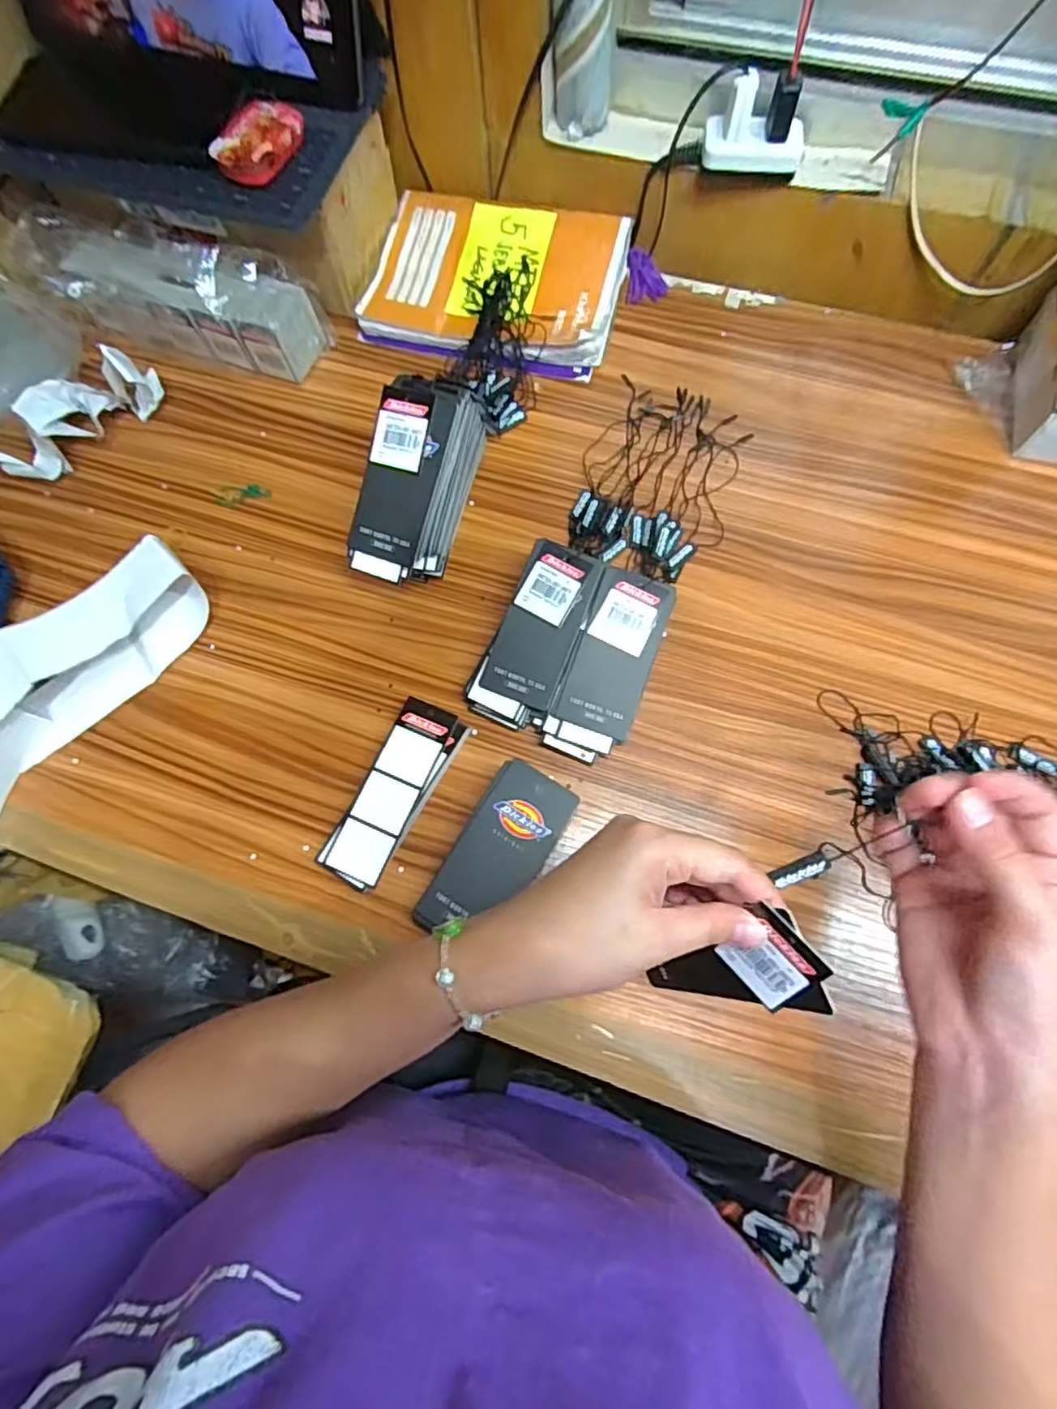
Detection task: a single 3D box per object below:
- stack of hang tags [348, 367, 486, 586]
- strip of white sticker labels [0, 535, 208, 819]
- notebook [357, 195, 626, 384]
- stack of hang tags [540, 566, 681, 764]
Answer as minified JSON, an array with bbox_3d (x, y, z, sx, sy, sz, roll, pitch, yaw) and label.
[{"bbox_3d":[-0.078,-0.152,0.438,0.054,0.089,0.135,16,73,7],"label":"stack of hang tags"},{"bbox_3d":[-0.329,0.003,0.415,0.073,0.052,0.263,36,77,13],"label":"strip of white sticker labels"},{"bbox_3d":[-0.028,-0.352,0.529,0.203,0.030,0.146,14,73,7],"label":"notebook"},{"bbox_3d":[0.054,-0.024,0.421,0.054,0.015,0.127,22,86,9],"label":"stack of hang tags"}]

